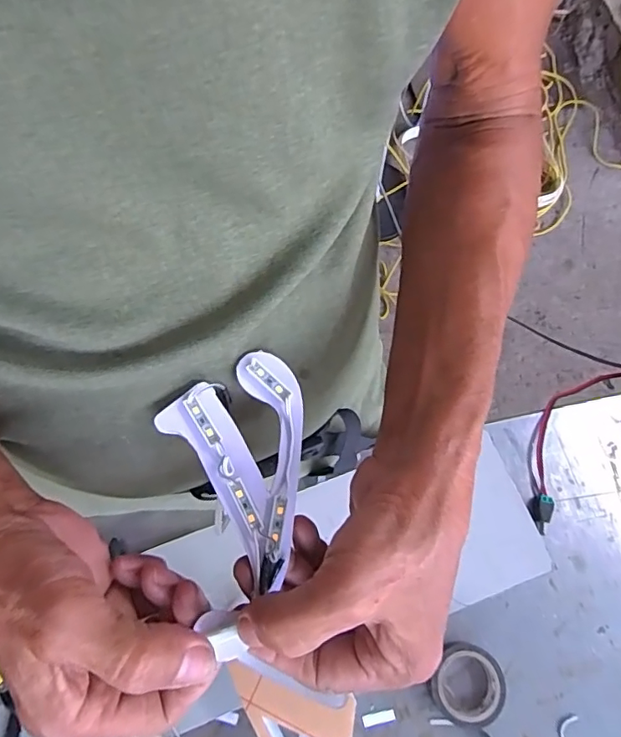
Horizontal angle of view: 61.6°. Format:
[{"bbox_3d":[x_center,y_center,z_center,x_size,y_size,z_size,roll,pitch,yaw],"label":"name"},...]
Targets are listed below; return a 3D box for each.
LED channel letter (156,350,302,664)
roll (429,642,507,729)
[{"bbox_3d":[-0.029,0.059,0.245,0.066,0.023,0.125,-14,70,-6],"label":"LED channel letter"},{"bbox_3d":[0.125,0.250,0.410,0.051,0.021,0.055,0,69,-1],"label":"roll"}]

